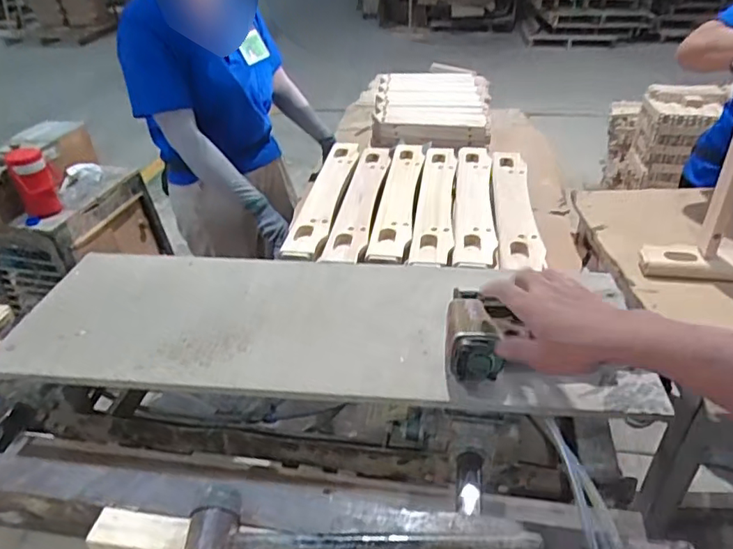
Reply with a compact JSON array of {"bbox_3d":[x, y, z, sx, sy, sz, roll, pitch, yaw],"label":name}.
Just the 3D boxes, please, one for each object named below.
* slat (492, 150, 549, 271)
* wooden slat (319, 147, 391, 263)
[{"bbox_3d":[0.291,-0.138,1.089,0.077,0.046,0.444,3,32,8],"label":"slat"},{"bbox_3d":[-0.010,-0.169,1.122,0.070,0.017,0.486,3,35,8],"label":"wooden slat"}]

